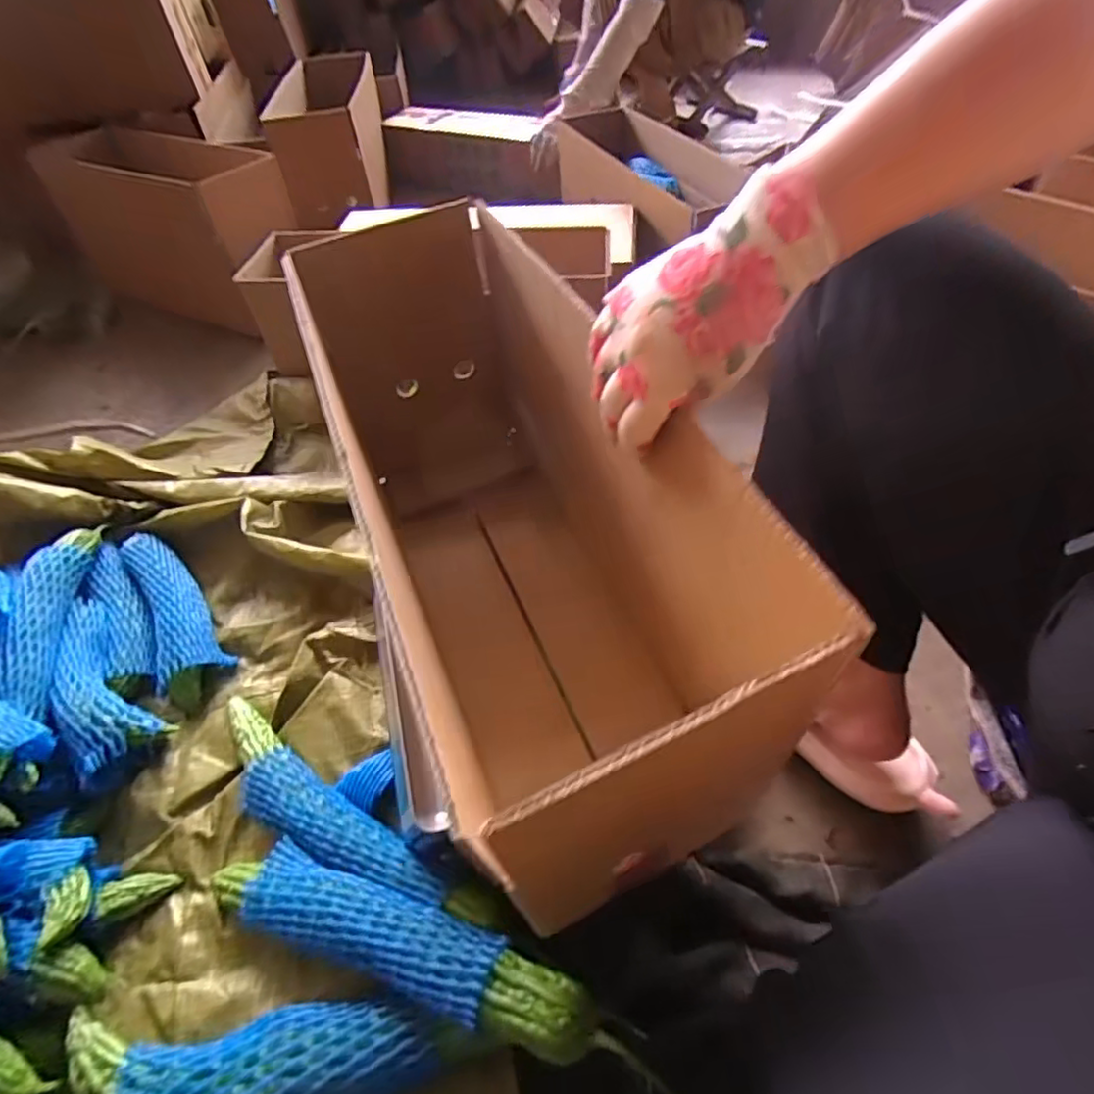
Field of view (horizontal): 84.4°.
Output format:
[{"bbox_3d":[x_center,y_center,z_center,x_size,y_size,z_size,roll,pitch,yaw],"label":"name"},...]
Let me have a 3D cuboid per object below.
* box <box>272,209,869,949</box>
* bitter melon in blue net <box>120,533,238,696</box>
[{"bbox_3d":[-0.031,-0.014,0.488,0.184,0.293,0.504,-19,51,-11],"label":"box"},{"bbox_3d":[-0.460,0.069,0.732,0.073,0.047,0.230,-31,55,-20],"label":"bitter melon in blue net"}]

